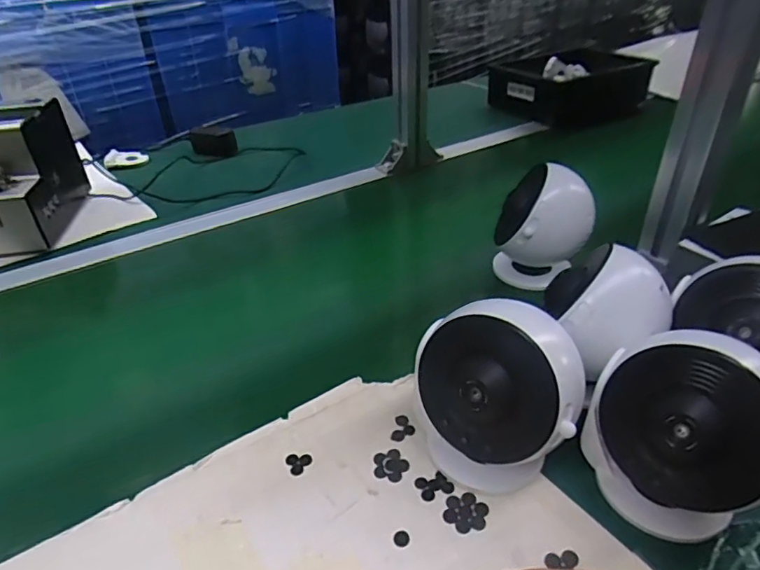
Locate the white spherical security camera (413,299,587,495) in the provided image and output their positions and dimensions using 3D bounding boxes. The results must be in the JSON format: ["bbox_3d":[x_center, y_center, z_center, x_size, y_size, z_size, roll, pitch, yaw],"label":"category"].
[{"bbox_3d":[0.083,0.075,0.371,0.110,0.123,0.079,24,42,32],"label":"white spherical security camera"}]

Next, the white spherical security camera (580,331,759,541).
[{"bbox_3d":[0.190,0.096,0.337,0.110,0.123,0.073,16,38,24],"label":"white spherical security camera"}]

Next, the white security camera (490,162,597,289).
[{"bbox_3d":[0.171,-0.054,0.571,0.103,0.128,0.083,8,36,14],"label":"white security camera"}]

